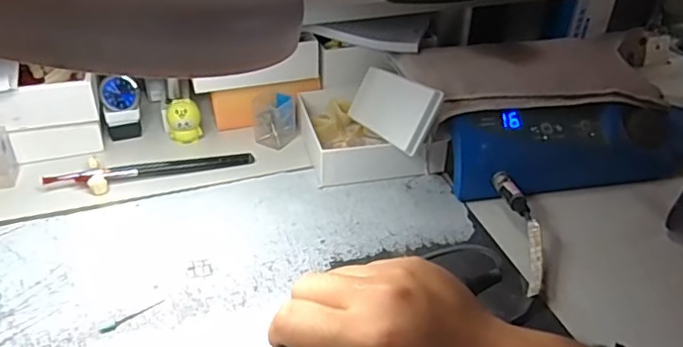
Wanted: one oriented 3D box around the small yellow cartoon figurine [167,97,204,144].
[{"bbox_3d":[-0.161,-0.050,0.600,0.033,0.047,0.024,-9,37,-15],"label":"small yellow cartoon figurine"}]

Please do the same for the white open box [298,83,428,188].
[{"bbox_3d":[0.018,-0.041,0.594,0.109,0.038,0.134,-5,36,-9],"label":"white open box"}]

